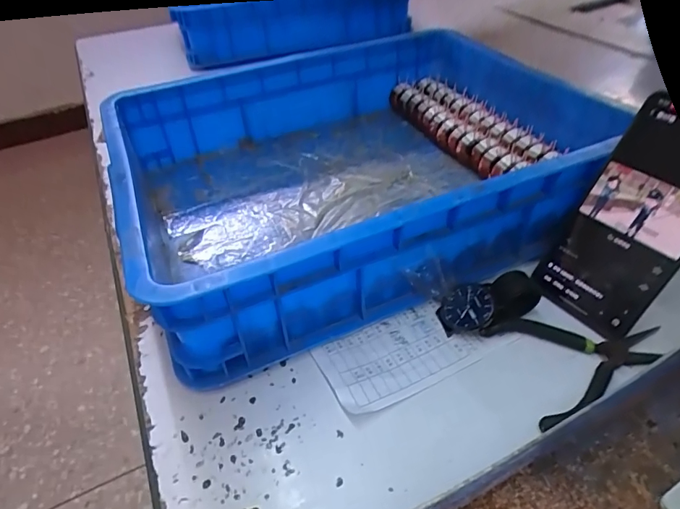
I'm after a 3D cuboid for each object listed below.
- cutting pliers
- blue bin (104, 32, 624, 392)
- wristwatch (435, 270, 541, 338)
[{"bbox_3d":[0.170,0.069,0.310,0.113,0.010,0.073,-12,44,-8],"label":"cutting pliers"},{"bbox_3d":[0.014,-0.089,0.440,0.419,0.118,0.330,-20,46,-16],"label":"blue bin"},{"bbox_3d":[0.111,0.036,0.335,0.074,0.028,0.033,-19,39,4],"label":"wristwatch"}]

